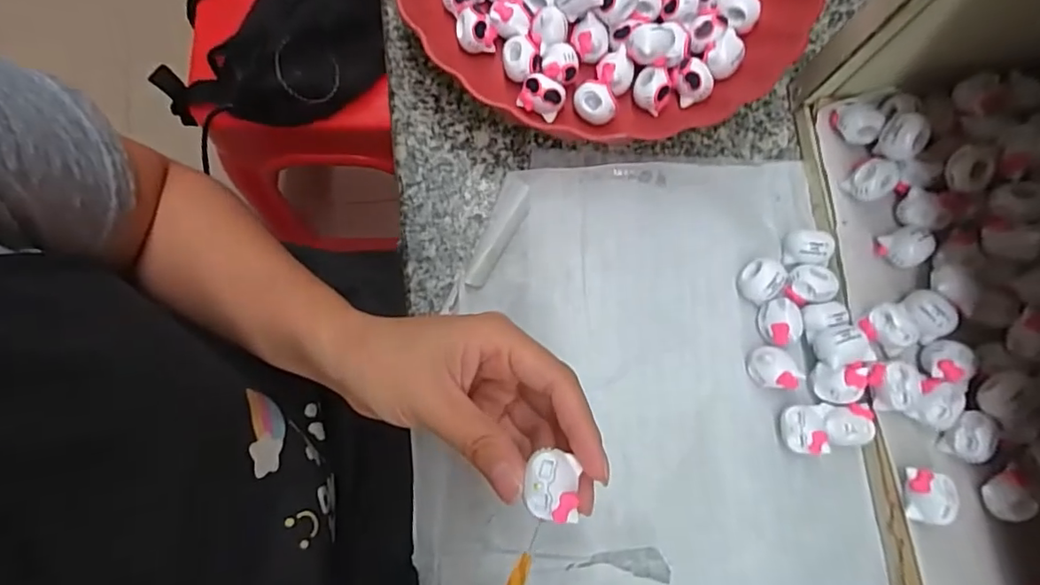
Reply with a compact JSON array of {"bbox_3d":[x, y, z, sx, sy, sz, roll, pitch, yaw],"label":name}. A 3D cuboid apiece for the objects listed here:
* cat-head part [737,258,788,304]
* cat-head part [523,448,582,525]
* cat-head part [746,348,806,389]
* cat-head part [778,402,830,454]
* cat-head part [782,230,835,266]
[{"bbox_3d":[0.133,-0.007,0.303,0.022,0.015,0.022,0,79,-1],"label":"cat-head part"},{"bbox_3d":[0.012,0.072,0.201,0.019,0.007,0.024,0,79,-1],"label":"cat-head part"},{"bbox_3d":[0.135,0.041,0.294,0.016,0.019,0.026,-29,81,-7],"label":"cat-head part"},{"bbox_3d":[0.148,0.072,0.288,0.021,0.016,0.024,-3,79,-2],"label":"cat-head part"},{"bbox_3d":[0.162,-0.024,0.307,0.024,0.016,0.018,4,79,-1],"label":"cat-head part"}]

